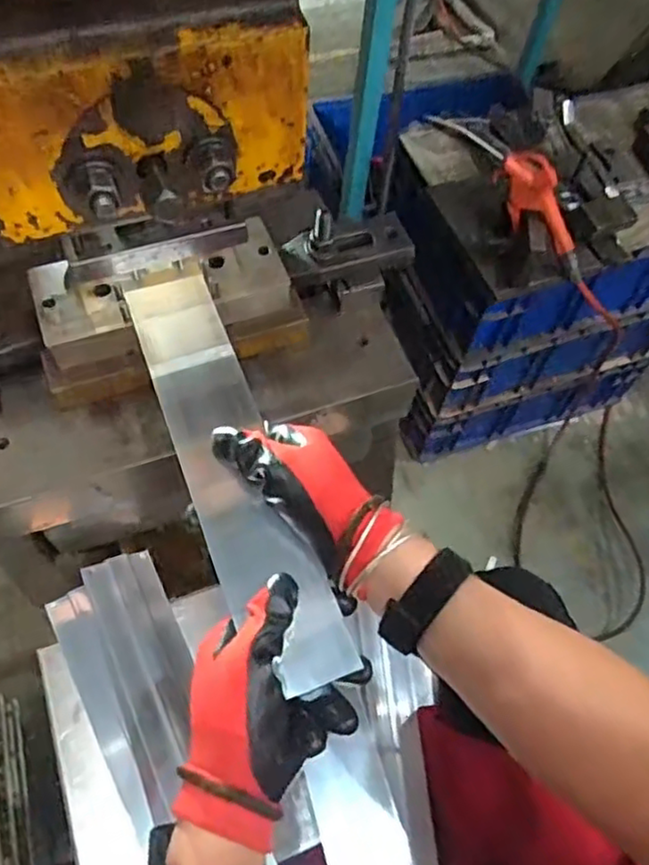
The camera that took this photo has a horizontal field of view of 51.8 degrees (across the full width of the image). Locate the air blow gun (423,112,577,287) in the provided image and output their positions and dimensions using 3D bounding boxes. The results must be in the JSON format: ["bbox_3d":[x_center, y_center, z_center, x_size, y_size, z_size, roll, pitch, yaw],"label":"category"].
[{"bbox_3d":[0.227,-0.269,0.750,0.263,0.073,0.021,42,60,-20],"label":"air blow gun"}]

